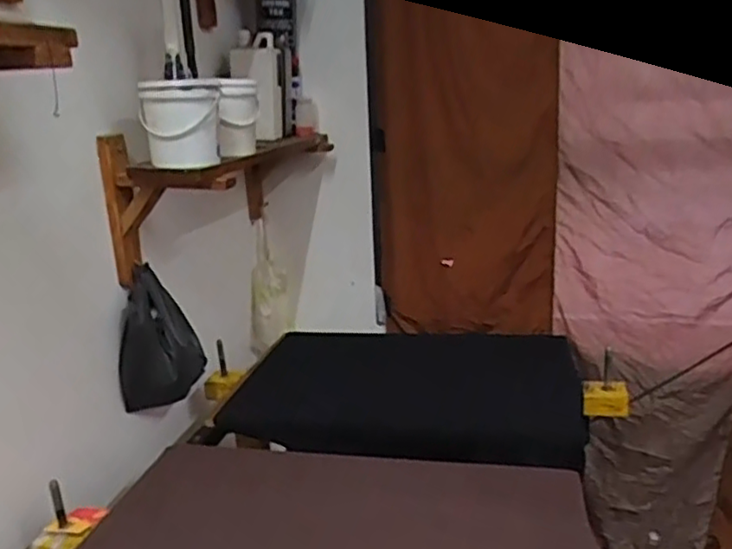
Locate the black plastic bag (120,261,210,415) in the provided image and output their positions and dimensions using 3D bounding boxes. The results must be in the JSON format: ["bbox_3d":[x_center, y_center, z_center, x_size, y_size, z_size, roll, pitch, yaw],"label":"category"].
[{"bbox_3d":[-0.359,0.118,1.186,0.150,0.226,0.062,-8,18,-26],"label":"black plastic bag"}]

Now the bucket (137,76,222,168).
[{"bbox_3d":[-0.276,-0.228,1.013,0.117,0.126,0.117,-4,17,-15],"label":"bucket"}]

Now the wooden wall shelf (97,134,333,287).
[{"bbox_3d":[-0.252,-0.164,1.339,0.217,0.222,0.602,5,17,16],"label":"wooden wall shelf"}]

